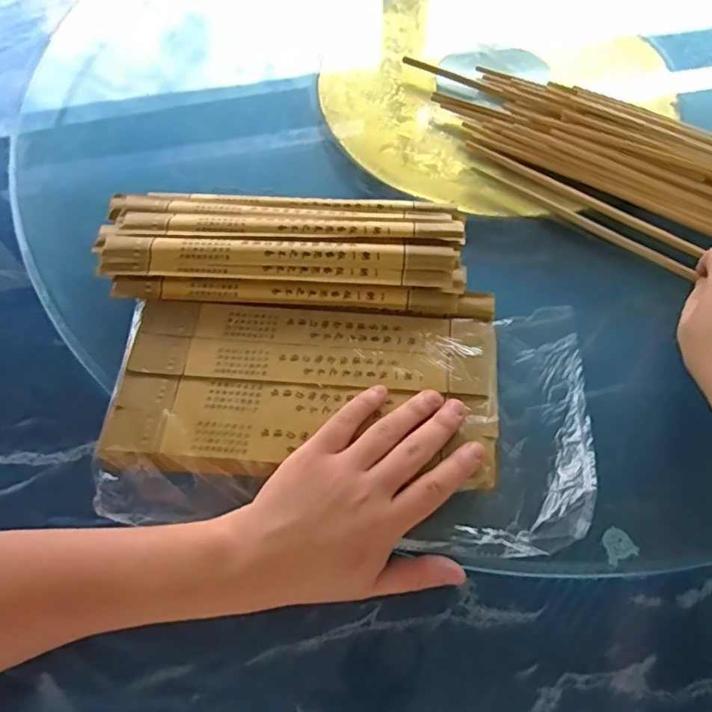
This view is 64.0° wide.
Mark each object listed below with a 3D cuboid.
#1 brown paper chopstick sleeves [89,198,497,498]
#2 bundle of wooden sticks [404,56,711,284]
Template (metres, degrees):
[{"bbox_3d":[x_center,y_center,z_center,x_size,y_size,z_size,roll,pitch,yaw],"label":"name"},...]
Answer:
[{"bbox_3d":[-0.044,-0.029,0.420,0.287,0.046,0.225,2,61,0],"label":"brown paper chopstick sleeves"},{"bbox_3d":[0.232,-0.171,0.515,0.404,0.041,0.134,25,63,15],"label":"bundle of wooden sticks"}]

